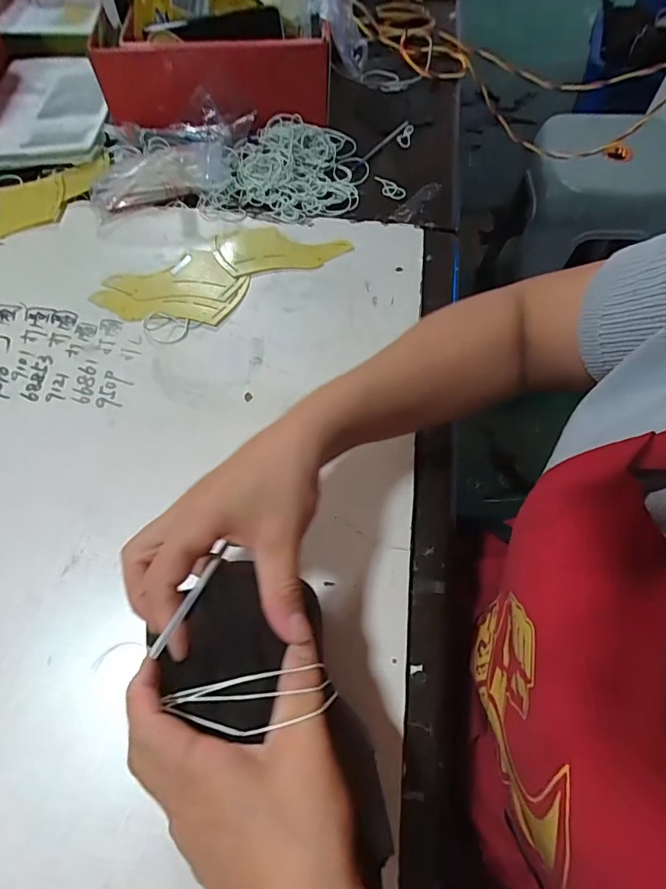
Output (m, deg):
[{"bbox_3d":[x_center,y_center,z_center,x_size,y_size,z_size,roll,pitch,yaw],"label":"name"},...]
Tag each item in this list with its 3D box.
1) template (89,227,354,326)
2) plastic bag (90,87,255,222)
[{"bbox_3d":[-0.112,-0.181,0.485,0.243,0.006,0.105,-29,66,-14],"label":"template"},{"bbox_3d":[-0.188,-0.348,0.546,0.167,0.045,0.174,-3,62,-1],"label":"plastic bag"}]

